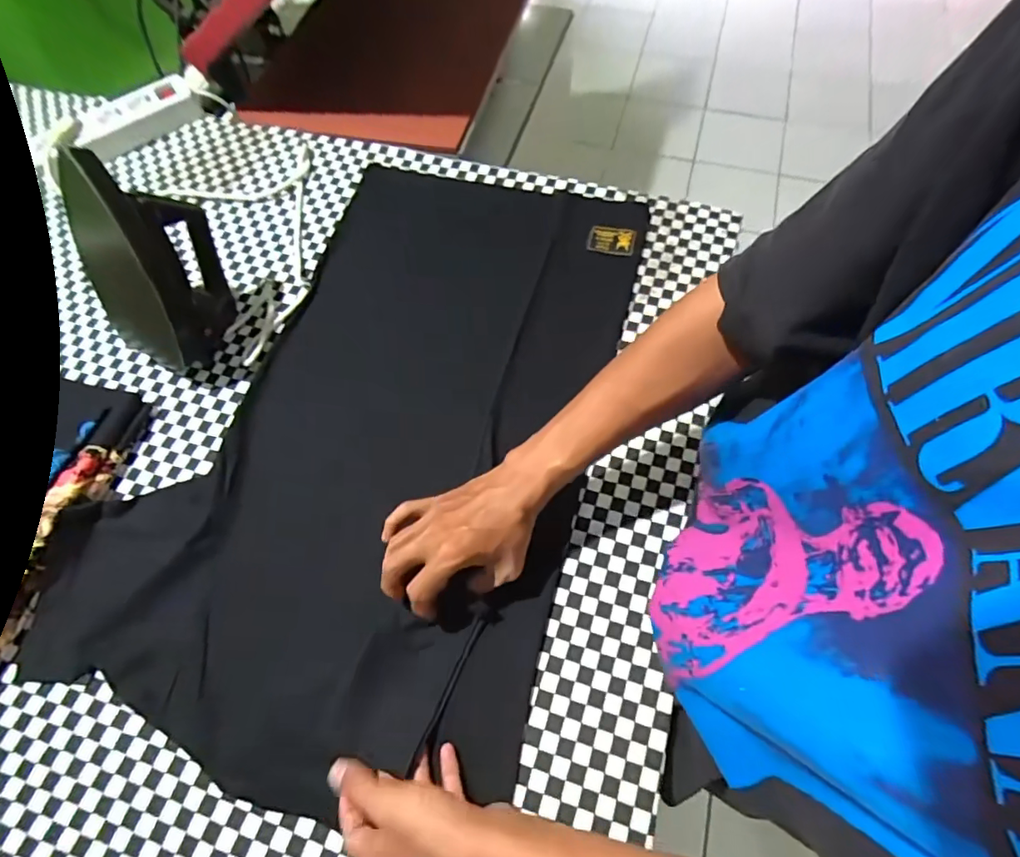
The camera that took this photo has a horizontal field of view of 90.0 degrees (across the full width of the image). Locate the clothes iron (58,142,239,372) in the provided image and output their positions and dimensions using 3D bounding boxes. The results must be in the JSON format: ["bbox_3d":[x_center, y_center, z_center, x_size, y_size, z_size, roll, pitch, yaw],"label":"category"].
[{"bbox_3d":[-0.368,-0.165,0.511,0.086,0.207,0.119,8,65,6],"label":"clothes iron"}]

